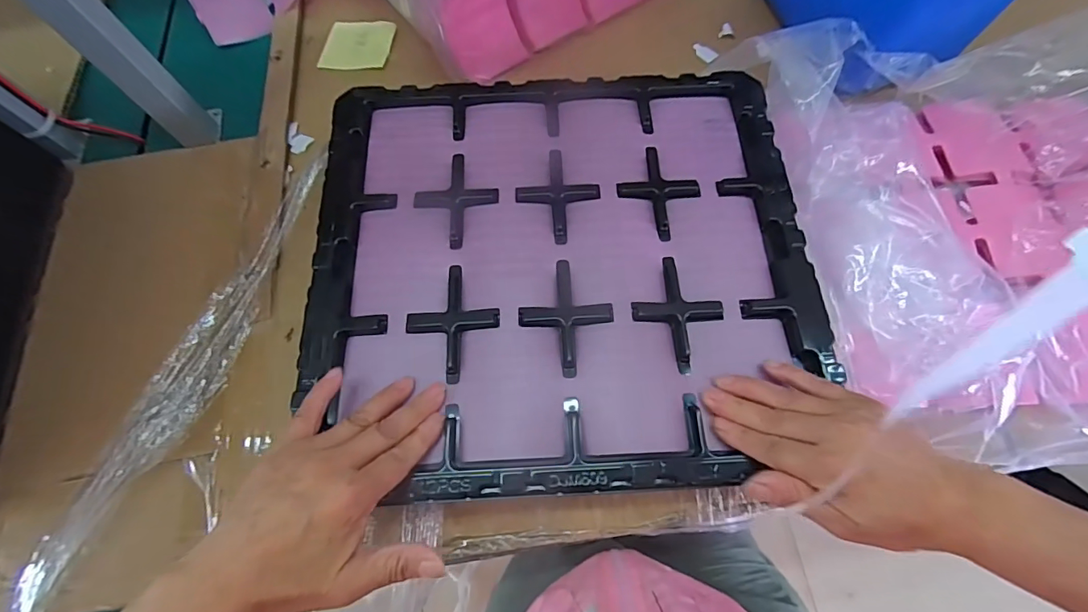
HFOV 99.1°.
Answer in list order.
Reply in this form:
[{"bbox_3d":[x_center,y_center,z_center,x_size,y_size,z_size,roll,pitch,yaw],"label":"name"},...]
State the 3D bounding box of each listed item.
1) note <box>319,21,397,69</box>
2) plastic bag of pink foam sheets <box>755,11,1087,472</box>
[{"bbox_3d":[-0.208,-0.292,0.517,0.076,0.005,0.073,3,68,3],"label":"note"},{"bbox_3d":[0.371,-0.077,0.363,0.327,0.103,0.355,-2,68,1],"label":"plastic bag of pink foam sheets"}]

